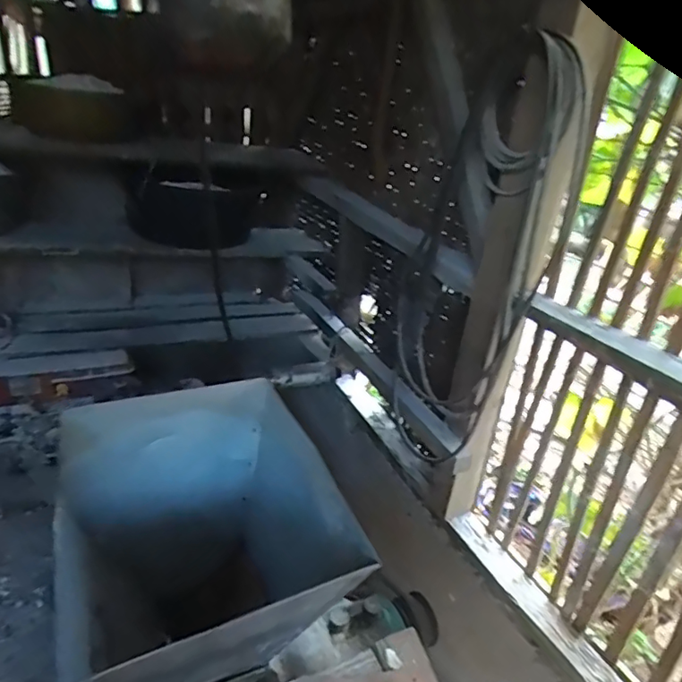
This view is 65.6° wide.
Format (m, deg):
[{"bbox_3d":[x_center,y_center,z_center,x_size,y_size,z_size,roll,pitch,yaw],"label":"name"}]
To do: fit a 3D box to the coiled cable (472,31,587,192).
[{"bbox_3d":[0.324,-0.387,0.938,0.097,0.248,0.199,0,28,-15],"label":"coiled cable"}]

